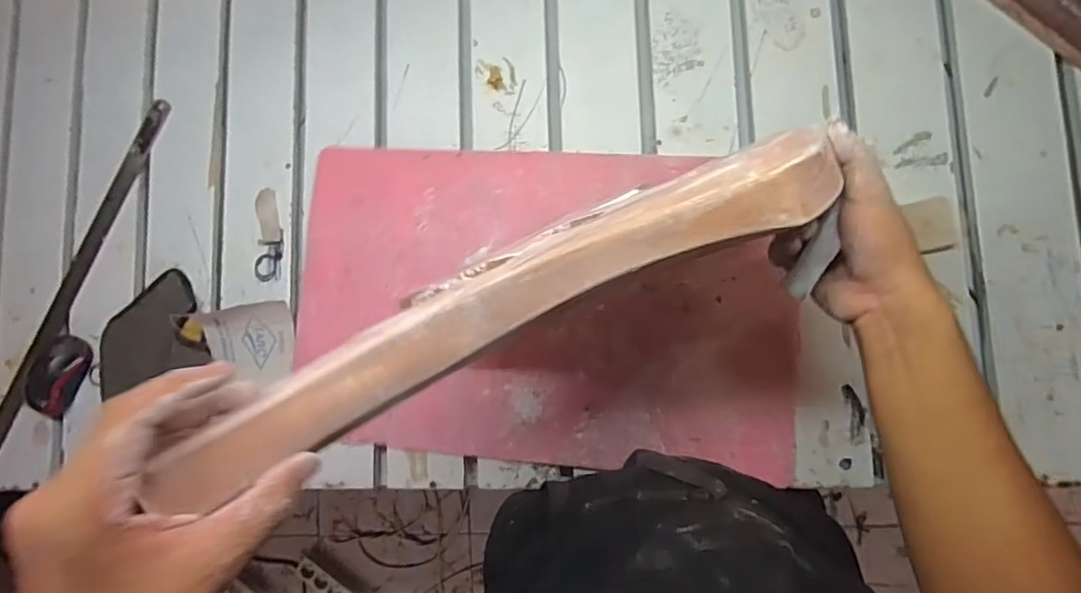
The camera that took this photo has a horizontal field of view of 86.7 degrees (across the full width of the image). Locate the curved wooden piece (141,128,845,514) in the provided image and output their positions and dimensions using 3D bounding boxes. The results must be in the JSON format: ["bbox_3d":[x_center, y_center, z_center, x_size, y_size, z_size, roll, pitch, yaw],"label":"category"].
[{"bbox_3d":[-0.007,0.002,0.308,0.373,0.064,0.062,-26,81,-8],"label":"curved wooden piece"}]

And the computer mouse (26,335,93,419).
[{"bbox_3d":[-0.580,0.094,0.689,0.073,0.029,0.092,9,85,9],"label":"computer mouse"}]

